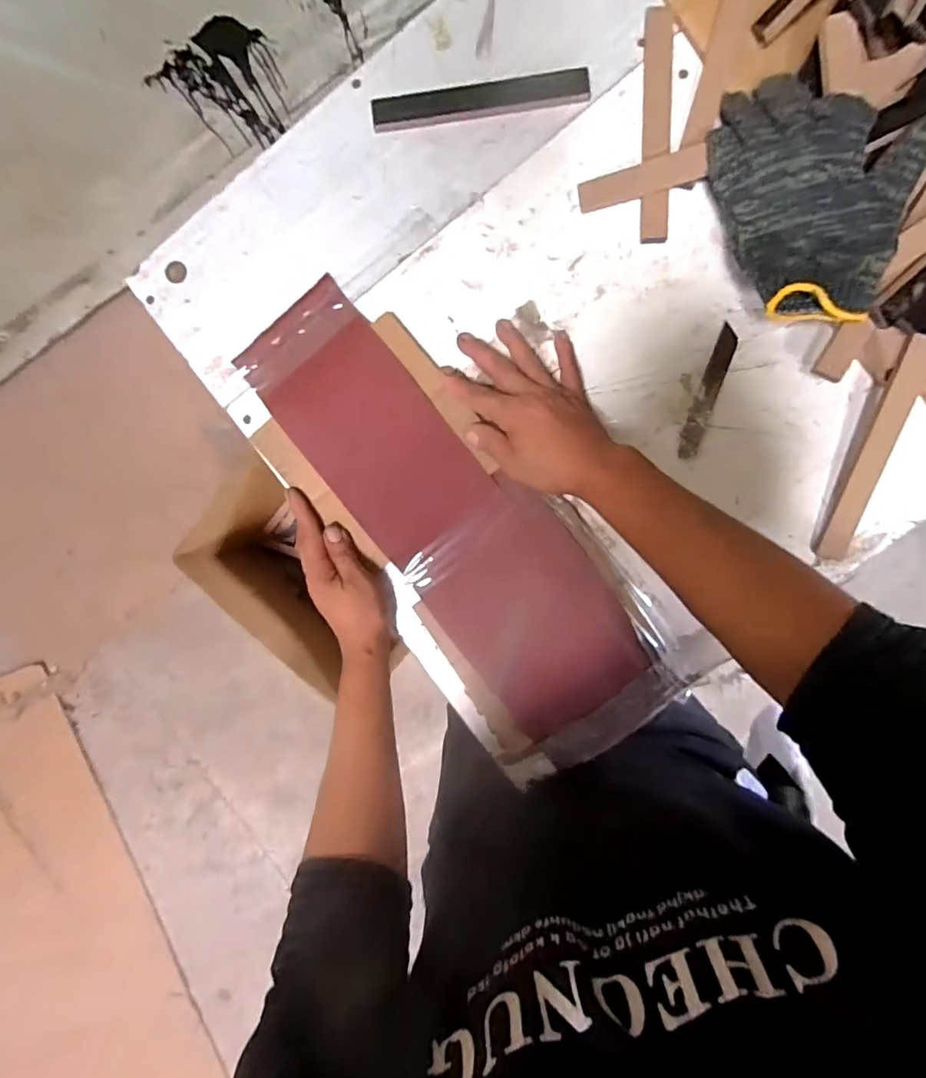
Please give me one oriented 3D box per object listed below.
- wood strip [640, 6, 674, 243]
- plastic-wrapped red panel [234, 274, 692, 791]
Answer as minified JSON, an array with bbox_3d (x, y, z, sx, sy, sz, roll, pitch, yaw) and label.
[{"bbox_3d":[0.156,-0.330,0.414,0.022,0.005,0.173,0,95,3],"label":"wood strip"},{"bbox_3d":[-0.010,-0.006,0.442,0.186,0.019,0.455,-39,92,6],"label":"plastic-wrapped red panel"}]

